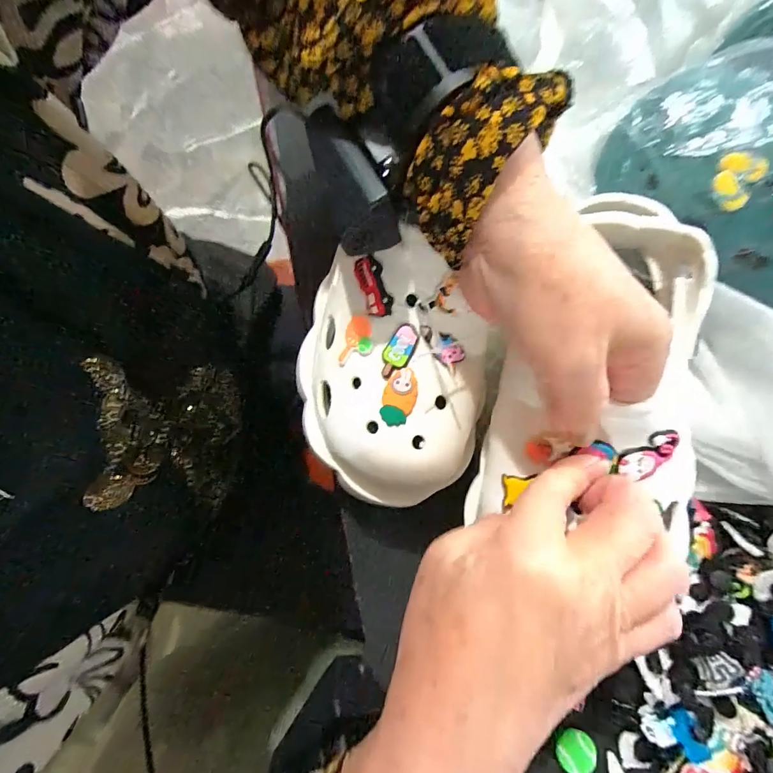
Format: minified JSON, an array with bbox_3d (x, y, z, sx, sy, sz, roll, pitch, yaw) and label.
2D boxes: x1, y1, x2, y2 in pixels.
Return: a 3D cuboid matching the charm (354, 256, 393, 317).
[{"bbox_3d":[-0.008,-0.054,0.228,0.016,0.004,0.033,-16,89,27],"label":"charm"}]

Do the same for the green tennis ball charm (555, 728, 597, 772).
[{"bbox_3d":[0.118,0.228,0.259,0.024,0.004,0.022,-3,65,7],"label":"green tennis ball charm"}]

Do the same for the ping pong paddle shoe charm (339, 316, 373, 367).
[{"bbox_3d":[-0.016,-0.025,0.234,0.019,0.004,0.029,17,97,28],"label":"ping pong paddle shoe charm"}]

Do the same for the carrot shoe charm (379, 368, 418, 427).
[{"bbox_3d":[0.007,0.005,0.220,0.018,0.004,0.030,10,80,2],"label":"carrot shoe charm"}]

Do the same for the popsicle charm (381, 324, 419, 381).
[{"bbox_3d":[0.007,-0.018,0.225,0.015,0.007,0.030,34,81,6],"label":"popsicle charm"}]

